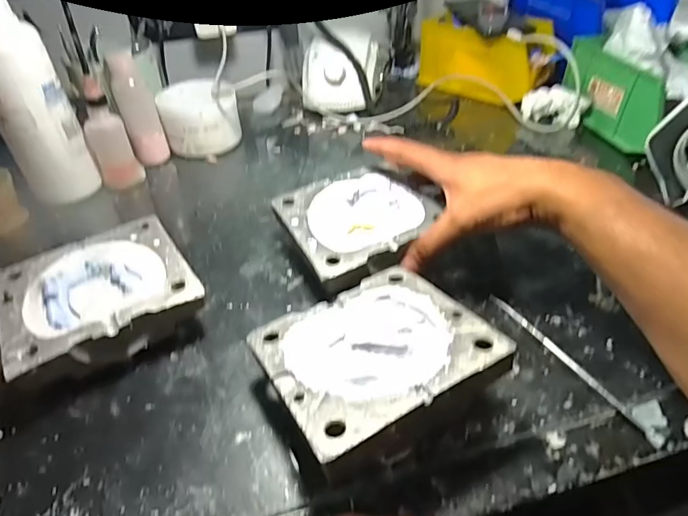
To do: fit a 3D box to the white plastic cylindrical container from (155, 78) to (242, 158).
[{"bbox_3d":[-0.177,-0.175,0.558,0.088,0.066,0.109,-16,44,-15],"label":"white plastic cylindrical container"}]

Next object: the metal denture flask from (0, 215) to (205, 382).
[{"bbox_3d":[-0.183,0.034,0.350,0.129,0.045,0.123,-24,46,-22],"label":"metal denture flask"}]

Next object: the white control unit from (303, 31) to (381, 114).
[{"bbox_3d":[-0.002,-0.251,0.629,0.111,0.081,0.102,-5,42,-3],"label":"white control unit"}]

